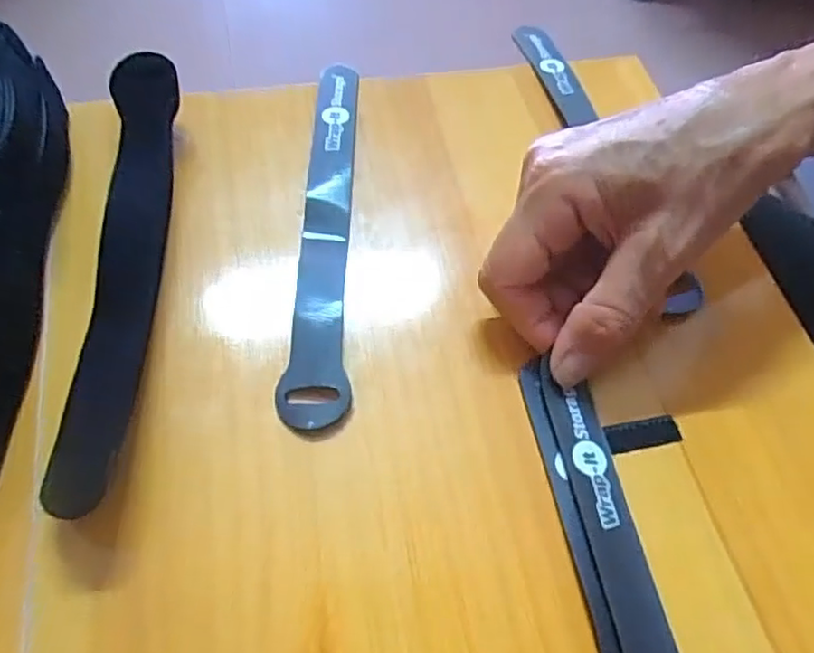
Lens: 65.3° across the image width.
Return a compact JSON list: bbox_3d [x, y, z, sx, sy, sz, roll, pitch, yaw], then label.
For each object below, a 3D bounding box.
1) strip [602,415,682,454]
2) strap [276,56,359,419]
[{"bbox_3d":[0.087,0.039,0.235,0.029,0.004,0.011,-8,60,-9],"label":"strip"},{"bbox_3d":[-0.035,-0.048,0.274,0.025,0.009,0.191,1,59,-4],"label":"strap"}]

